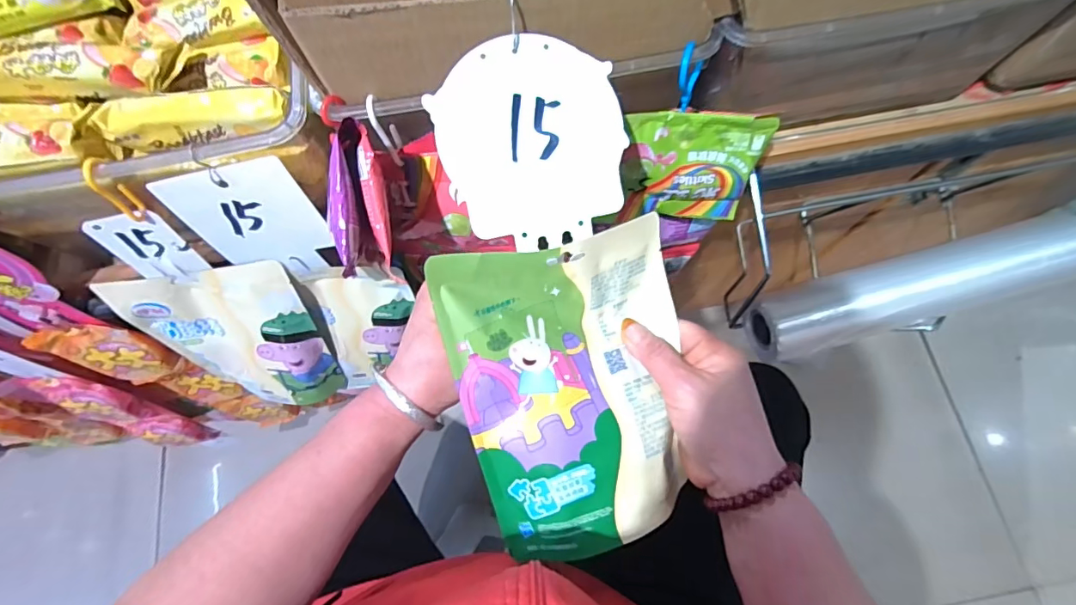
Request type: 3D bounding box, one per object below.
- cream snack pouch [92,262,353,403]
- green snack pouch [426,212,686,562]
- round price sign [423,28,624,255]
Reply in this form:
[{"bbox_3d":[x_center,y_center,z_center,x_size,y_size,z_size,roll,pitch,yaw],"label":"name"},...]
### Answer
[{"bbox_3d":[-0.303,0.042,0.511,0.156,0.198,0.024,-6,45,2],"label":"cream snack pouch"},{"bbox_3d":[0.031,0.053,0.321,0.162,0.040,0.199,-14,86,-17],"label":"green snack pouch"},{"bbox_3d":[-0.001,-0.099,0.307,0.115,0.004,0.126,0,92,-11],"label":"round price sign"}]

